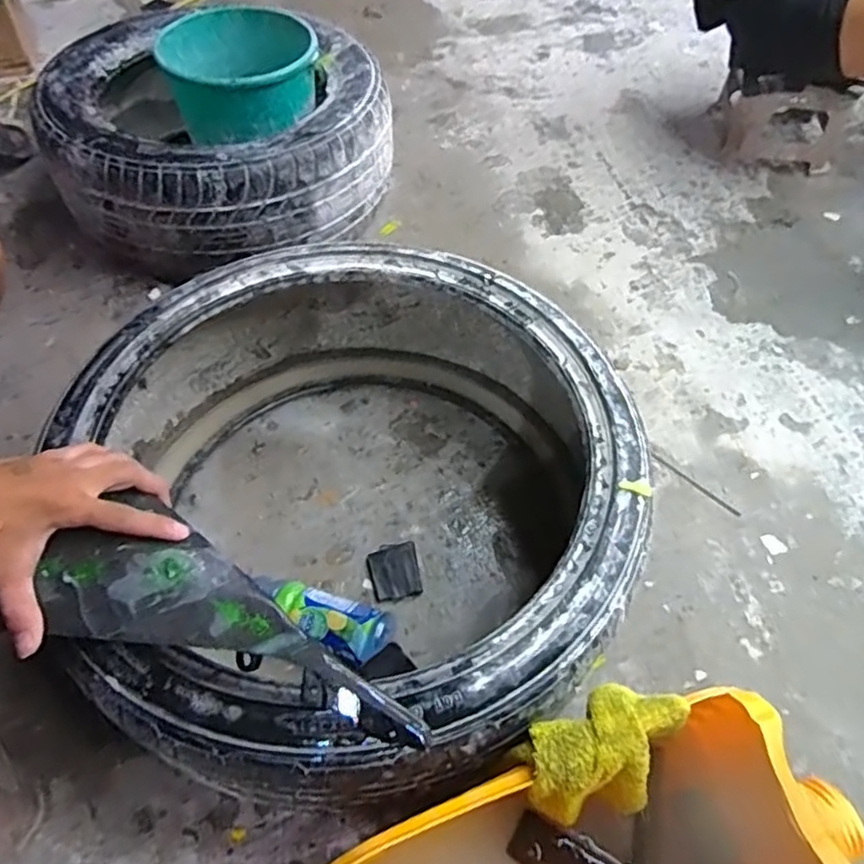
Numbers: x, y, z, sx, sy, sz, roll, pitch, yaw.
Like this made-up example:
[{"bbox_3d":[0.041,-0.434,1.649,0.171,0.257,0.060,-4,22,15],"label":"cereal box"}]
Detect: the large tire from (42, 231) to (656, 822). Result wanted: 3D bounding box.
[{"bbox_3d":[-0.065,0.058,0.768,0.569,0.247,0.631,-19,58,-13],"label":"large tire"}]

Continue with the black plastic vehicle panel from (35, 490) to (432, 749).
[{"bbox_3d":[-0.141,0.148,0.494,0.305,0.045,0.109,26,58,0],"label":"black plastic vehicle panel"}]

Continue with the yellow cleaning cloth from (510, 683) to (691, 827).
[{"bbox_3d":[0.145,0.280,0.557,0.142,0.116,0.086,-21,58,-15],"label":"yellow cleaning cloth"}]

